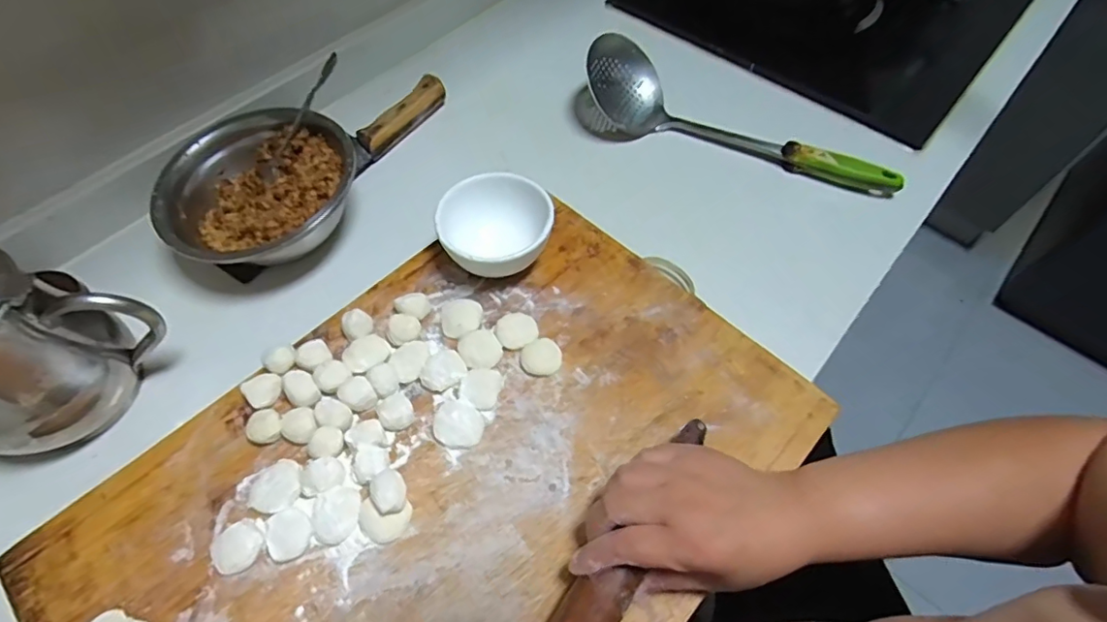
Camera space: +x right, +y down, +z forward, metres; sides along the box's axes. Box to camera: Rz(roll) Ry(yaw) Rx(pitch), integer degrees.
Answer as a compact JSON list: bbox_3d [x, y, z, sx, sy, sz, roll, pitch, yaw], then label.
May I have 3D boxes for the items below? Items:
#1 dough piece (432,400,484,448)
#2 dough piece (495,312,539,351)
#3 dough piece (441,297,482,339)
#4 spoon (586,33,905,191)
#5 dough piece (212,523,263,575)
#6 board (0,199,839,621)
[{"bbox_3d":[-0.072,0.085,0.408,0.037,0.010,0.034,0,59,0],"label":"dough piece"},{"bbox_3d":[-0.030,0.016,0.449,0.034,0.010,0.029,-31,64,-17],"label":"dough piece"},{"bbox_3d":[-0.077,0.004,0.455,0.035,0.011,0.036,0,59,0],"label":"dough piece"},{"bbox_3d":[0.201,-0.213,0.583,0.344,0.062,0.085,21,61,13],"label":"spoon"},{"bbox_3d":[-0.211,0.157,0.363,0.033,0.008,0.030,0,59,0],"label":"dough piece"},{"bbox_3d":[-0.069,0.118,0.394,0.348,0.032,0.484,40,69,21],"label":"board"}]

